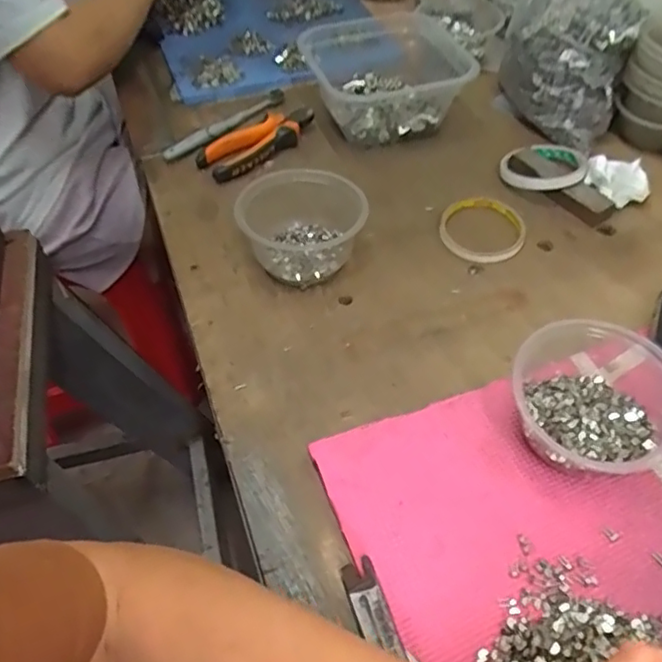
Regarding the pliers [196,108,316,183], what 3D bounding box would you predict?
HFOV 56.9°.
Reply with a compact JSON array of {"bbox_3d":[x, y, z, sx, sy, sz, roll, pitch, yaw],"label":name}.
[{"bbox_3d":[-0.081,-0.220,0.699,0.147,0.020,0.061,-40,65,-18],"label":"pliers"}]

